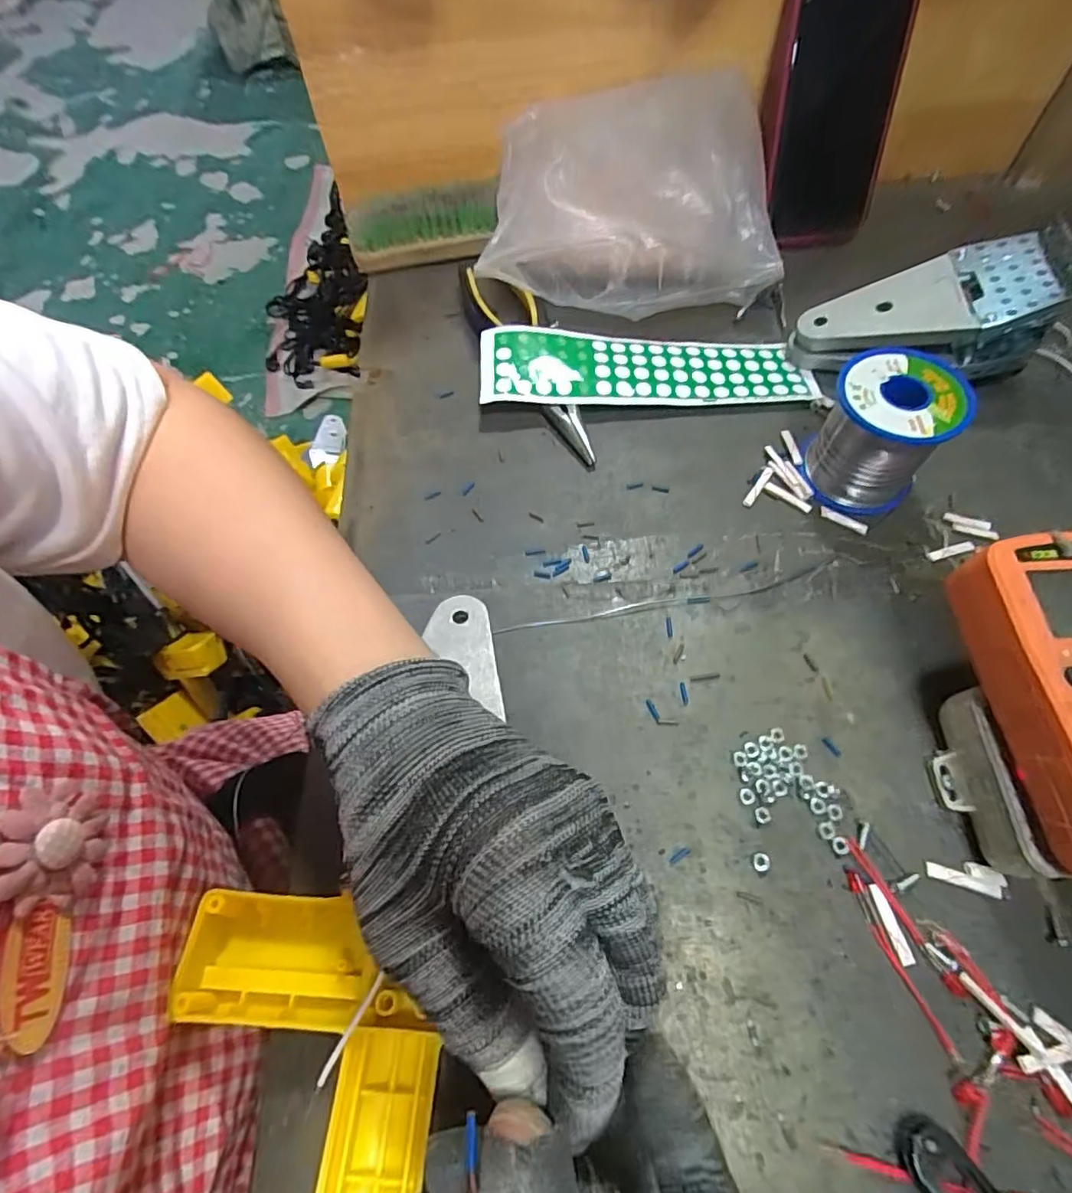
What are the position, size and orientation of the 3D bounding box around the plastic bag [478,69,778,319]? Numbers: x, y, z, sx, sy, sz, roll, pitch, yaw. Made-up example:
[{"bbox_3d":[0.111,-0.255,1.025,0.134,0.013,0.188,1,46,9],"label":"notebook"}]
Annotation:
[{"bbox_3d":[0.063,-0.277,0.413,0.200,0.091,0.135,-3,62,1],"label":"plastic bag"}]

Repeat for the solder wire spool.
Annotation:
[{"bbox_3d":[0.192,-0.091,0.326,0.062,0.065,0.058,-1,62,2],"label":"solder wire spool"}]

